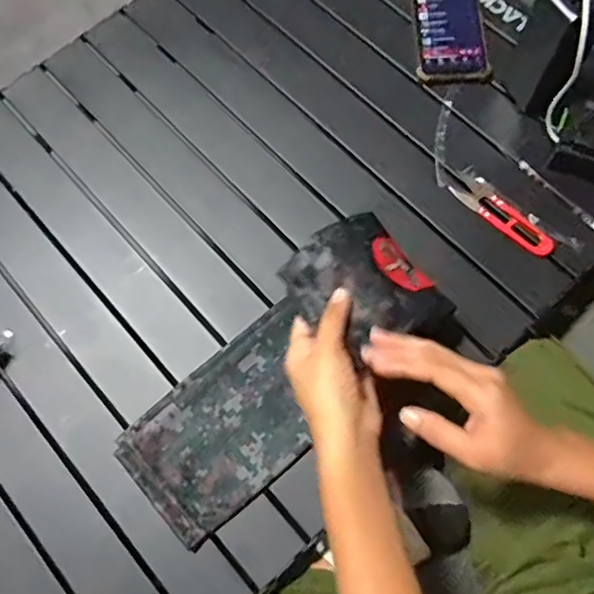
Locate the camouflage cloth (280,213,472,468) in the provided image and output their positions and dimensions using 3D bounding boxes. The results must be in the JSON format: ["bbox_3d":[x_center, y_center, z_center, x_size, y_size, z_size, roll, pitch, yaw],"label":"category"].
[{"bbox_3d":[0.059,-0.008,0.472,0.116,0.057,0.112,-38,74,-11],"label":"camouflage cloth"}]

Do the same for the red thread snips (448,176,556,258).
[{"bbox_3d":[0.209,-0.082,0.567,0.032,0.009,0.113,-43,75,-13],"label":"red thread snips"}]

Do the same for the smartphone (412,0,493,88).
[{"bbox_3d":[0.174,-0.314,0.646,0.080,0.018,0.170,-1,71,1],"label":"smartphone"}]

